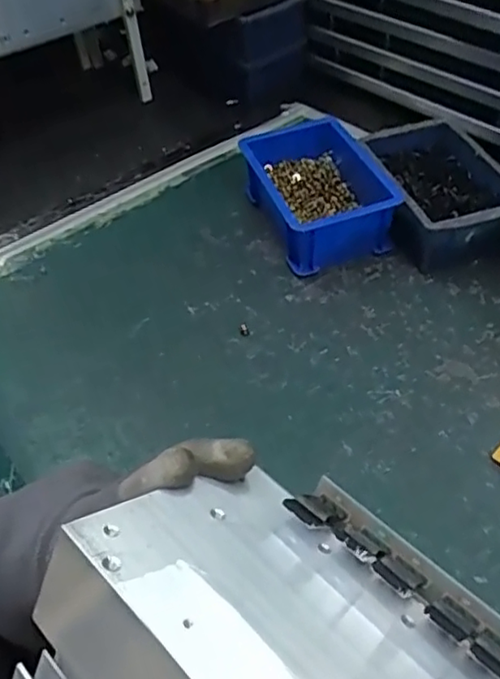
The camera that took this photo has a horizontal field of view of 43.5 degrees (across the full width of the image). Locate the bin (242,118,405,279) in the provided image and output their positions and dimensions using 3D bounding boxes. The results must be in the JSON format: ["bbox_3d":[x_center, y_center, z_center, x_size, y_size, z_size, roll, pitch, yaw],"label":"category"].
[{"bbox_3d":[0.061,-0.132,0.556,0.104,0.054,0.149,-18,49,-9],"label":"bin"}]

